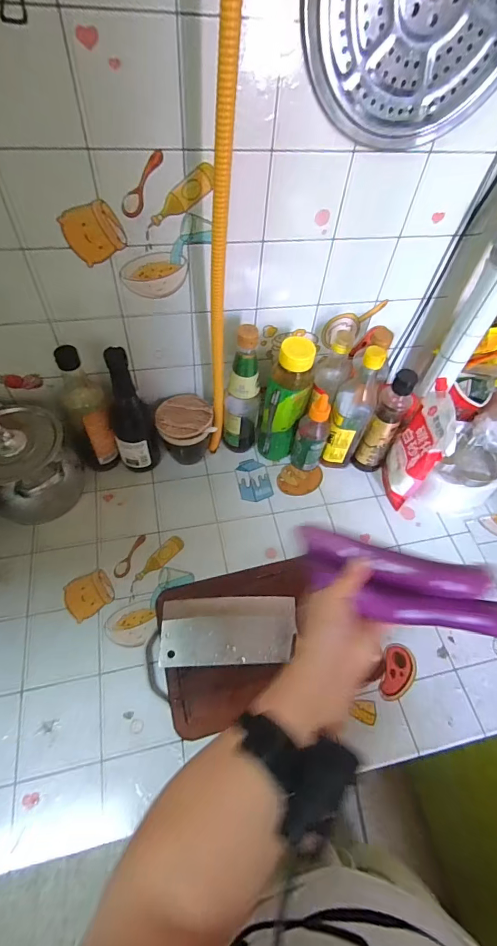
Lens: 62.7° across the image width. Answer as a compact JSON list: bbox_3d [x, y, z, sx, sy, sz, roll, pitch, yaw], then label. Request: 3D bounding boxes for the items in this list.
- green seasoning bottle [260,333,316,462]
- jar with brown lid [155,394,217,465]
[{"bbox_3d":[0.065,-0.113,0.699,0.074,0.248,0.059,14,56,4],"label":"green seasoning bottle"},{"bbox_3d":[-0.115,-0.076,0.739,0.092,0.113,0.100,2,56,-4],"label":"jar with brown lid"}]

